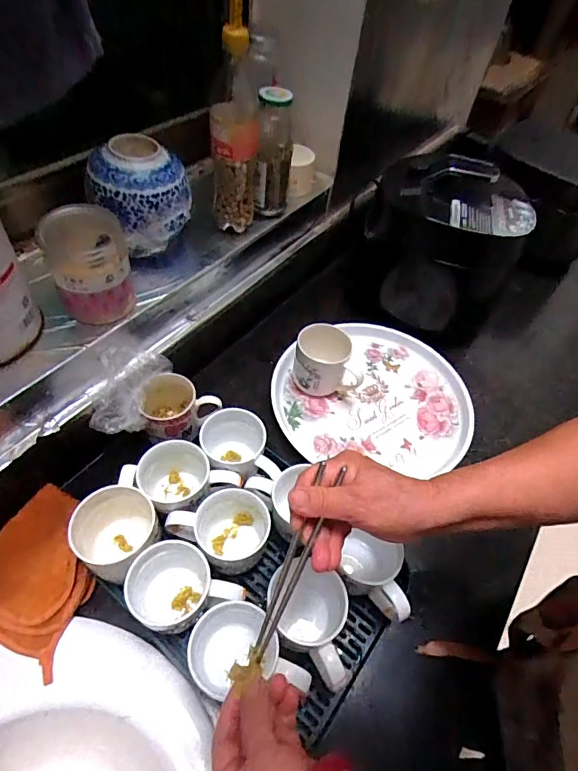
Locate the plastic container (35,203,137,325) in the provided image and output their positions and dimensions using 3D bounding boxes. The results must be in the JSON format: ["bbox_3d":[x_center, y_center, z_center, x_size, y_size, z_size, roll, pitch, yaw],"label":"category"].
[{"bbox_3d":[-0.226,-0.135,0.495,0.086,0.112,0.073,-19,56,-19],"label":"plastic container"}]

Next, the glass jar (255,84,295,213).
[{"bbox_3d":[-0.022,-0.335,0.634,0.052,0.167,0.059,3,52,-4],"label":"glass jar"}]

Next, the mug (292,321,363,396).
[{"bbox_3d":[0.056,-0.033,0.678,0.097,0.091,0.086,2,52,-4],"label":"mug"}]

